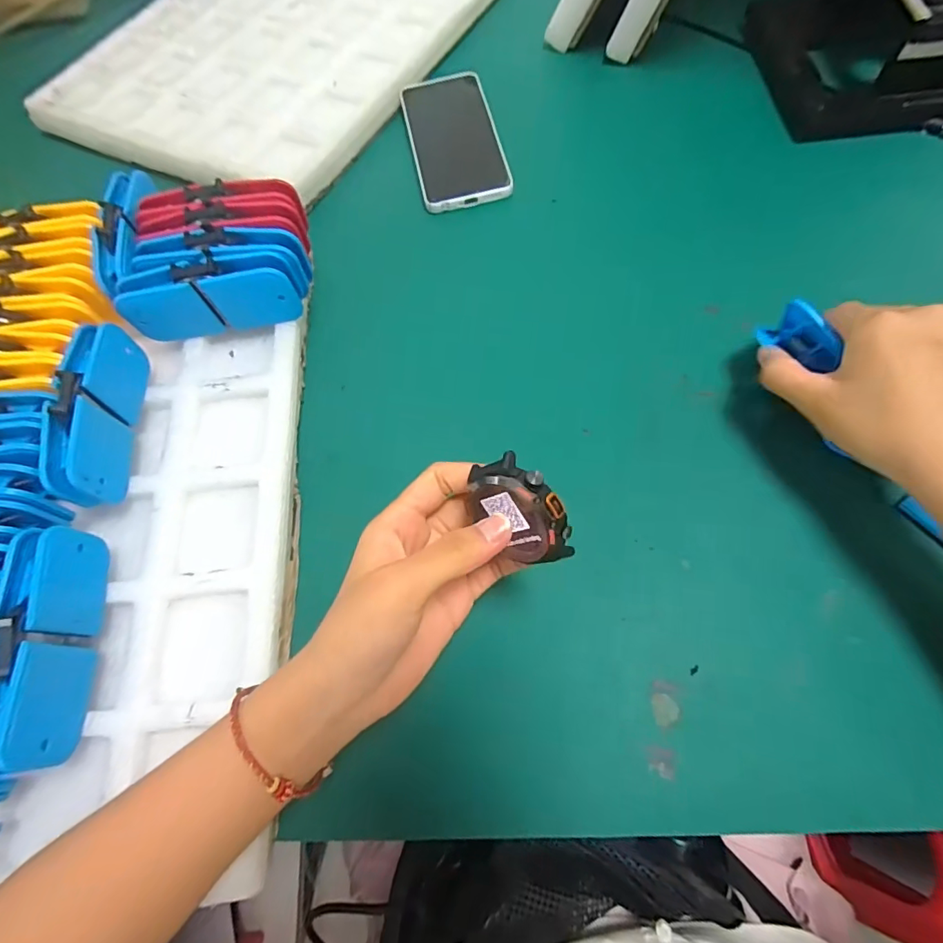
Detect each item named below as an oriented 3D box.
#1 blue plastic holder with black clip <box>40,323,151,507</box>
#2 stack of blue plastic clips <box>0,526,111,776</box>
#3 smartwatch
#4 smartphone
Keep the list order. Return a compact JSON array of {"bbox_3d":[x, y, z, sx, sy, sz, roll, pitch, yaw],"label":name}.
[{"bbox_3d":[-0.233,-0.036,0.311,0.020,0.052,0.117,-9,66,1],"label":"blue plastic holder with black clip"},{"bbox_3d":[-0.218,0.088,0.256,0.021,0.052,0.112,-8,67,2],"label":"stack of blue plastic clips"},{"bbox_3d":[0.019,0.018,0.219,0.011,0.041,0.049,-24,91,-48],"label":"smartwatch"},{"bbox_3d":[-0.017,-0.312,0.460,0.080,0.008,0.165,-13,66,-1],"label":"smartphone"}]

